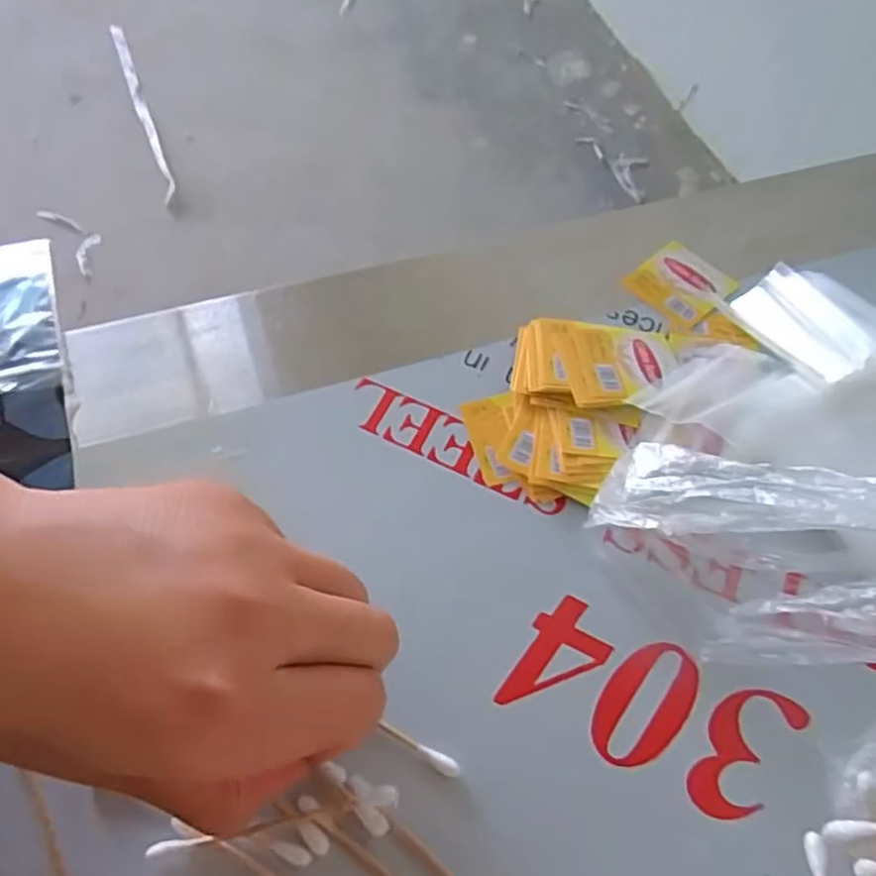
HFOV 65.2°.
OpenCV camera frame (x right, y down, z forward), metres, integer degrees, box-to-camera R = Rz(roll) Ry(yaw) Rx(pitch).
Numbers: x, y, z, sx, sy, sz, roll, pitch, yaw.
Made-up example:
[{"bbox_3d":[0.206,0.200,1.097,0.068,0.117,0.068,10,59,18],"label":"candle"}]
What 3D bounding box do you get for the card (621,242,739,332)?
[{"bbox_3d":[0.114,-0.072,0.320,0.042,0.004,0.038,-38,69,-21],"label":"card"}]

